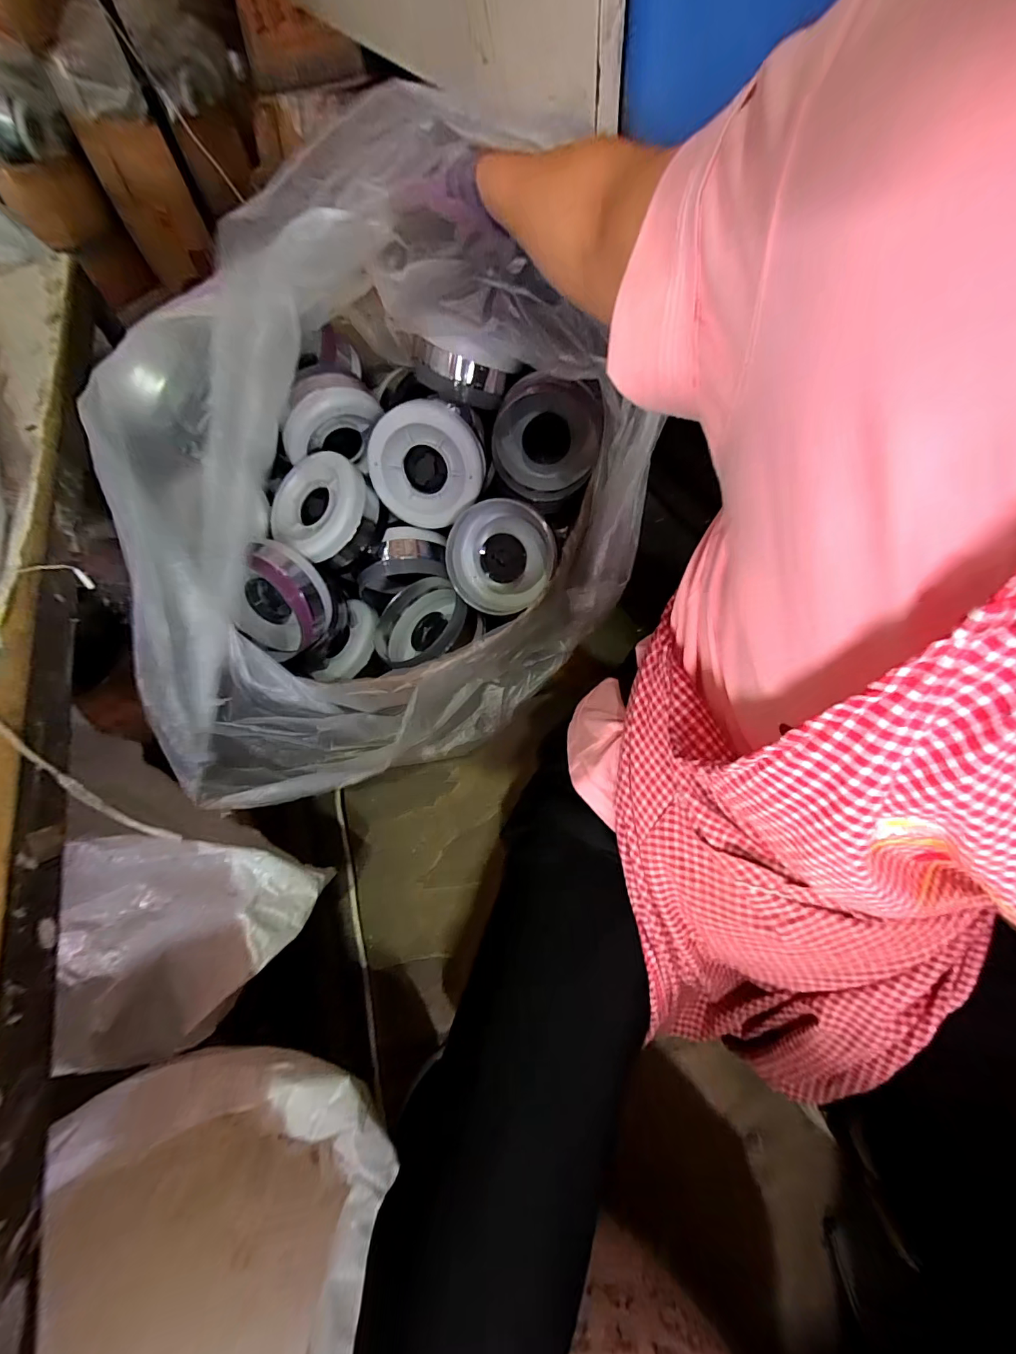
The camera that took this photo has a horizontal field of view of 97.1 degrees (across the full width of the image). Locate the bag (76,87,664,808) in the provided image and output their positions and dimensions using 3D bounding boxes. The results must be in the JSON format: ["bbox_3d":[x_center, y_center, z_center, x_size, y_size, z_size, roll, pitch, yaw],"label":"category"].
[{"bbox_3d":[-0.184,-0.253,0.572,0.650,0.497,0.551,-31,65,-14],"label":"bag"}]

